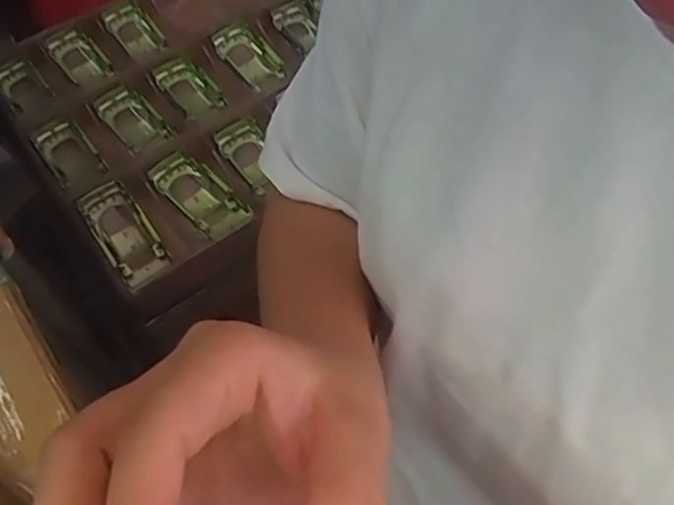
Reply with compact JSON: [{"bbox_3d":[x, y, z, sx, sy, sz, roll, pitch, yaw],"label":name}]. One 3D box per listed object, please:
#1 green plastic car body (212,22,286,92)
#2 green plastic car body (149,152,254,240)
[{"bbox_3d":[-0.109,-0.250,0.795,0.063,0.041,0.093,-36,60,-22],"label":"green plastic car body"},{"bbox_3d":[-0.145,-0.056,0.673,0.051,0.035,0.136,-39,61,-23],"label":"green plastic car body"}]

